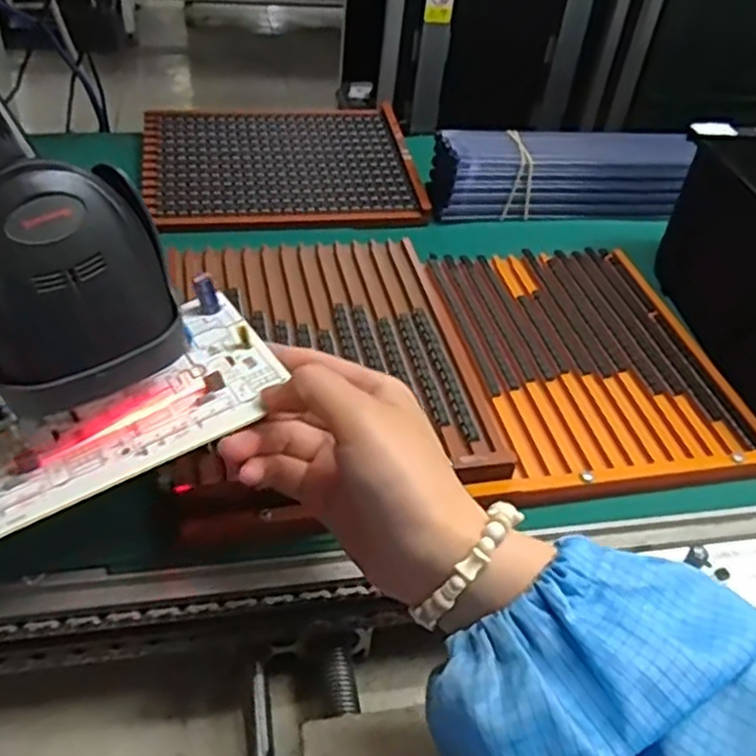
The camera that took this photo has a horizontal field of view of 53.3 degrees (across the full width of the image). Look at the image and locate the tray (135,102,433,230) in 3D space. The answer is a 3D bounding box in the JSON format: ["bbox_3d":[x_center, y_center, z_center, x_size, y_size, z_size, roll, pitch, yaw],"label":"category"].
[{"bbox_3d":[-0.088,-0.198,0.680,0.233,0.019,0.200,-5,42,-13],"label":"tray"}]

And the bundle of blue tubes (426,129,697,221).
[{"bbox_3d":[0.151,-0.171,0.645,0.210,0.063,0.065,5,41,-2],"label":"bundle of blue tubes"}]

